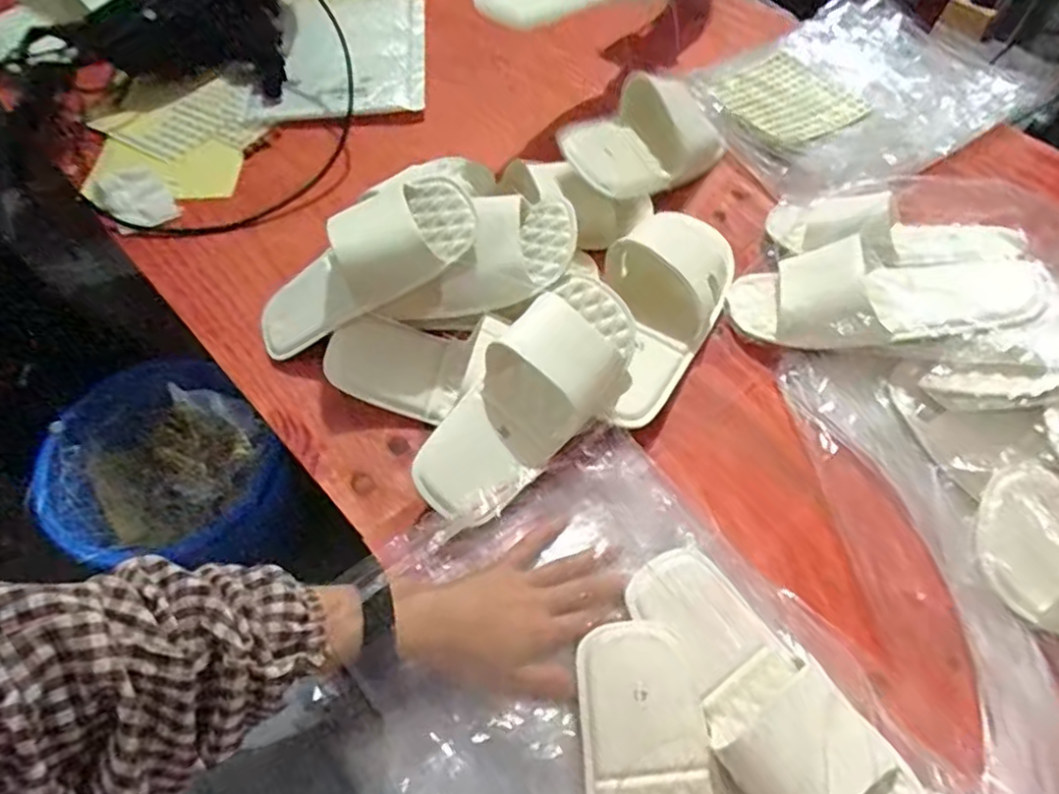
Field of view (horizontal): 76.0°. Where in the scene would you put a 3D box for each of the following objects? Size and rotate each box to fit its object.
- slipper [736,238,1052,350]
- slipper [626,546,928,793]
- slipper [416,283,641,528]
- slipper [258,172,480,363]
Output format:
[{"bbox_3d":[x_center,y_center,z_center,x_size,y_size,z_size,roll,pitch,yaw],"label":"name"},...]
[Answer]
[{"bbox_3d":[0.315,-0.096,0.615,0.256,0.052,0.102,1,55,23],"label":"slipper"},{"bbox_3d":[0.154,0.197,0.439,0.096,0.045,0.227,-27,55,-16],"label":"slipper"},{"bbox_3d":[0.001,0.002,0.562,0.095,0.079,0.236,36,63,20],"label":"slipper"},{"bbox_3d":[-0.160,-0.119,0.598,0.230,0.060,0.091,-31,59,13],"label":"slipper"}]

